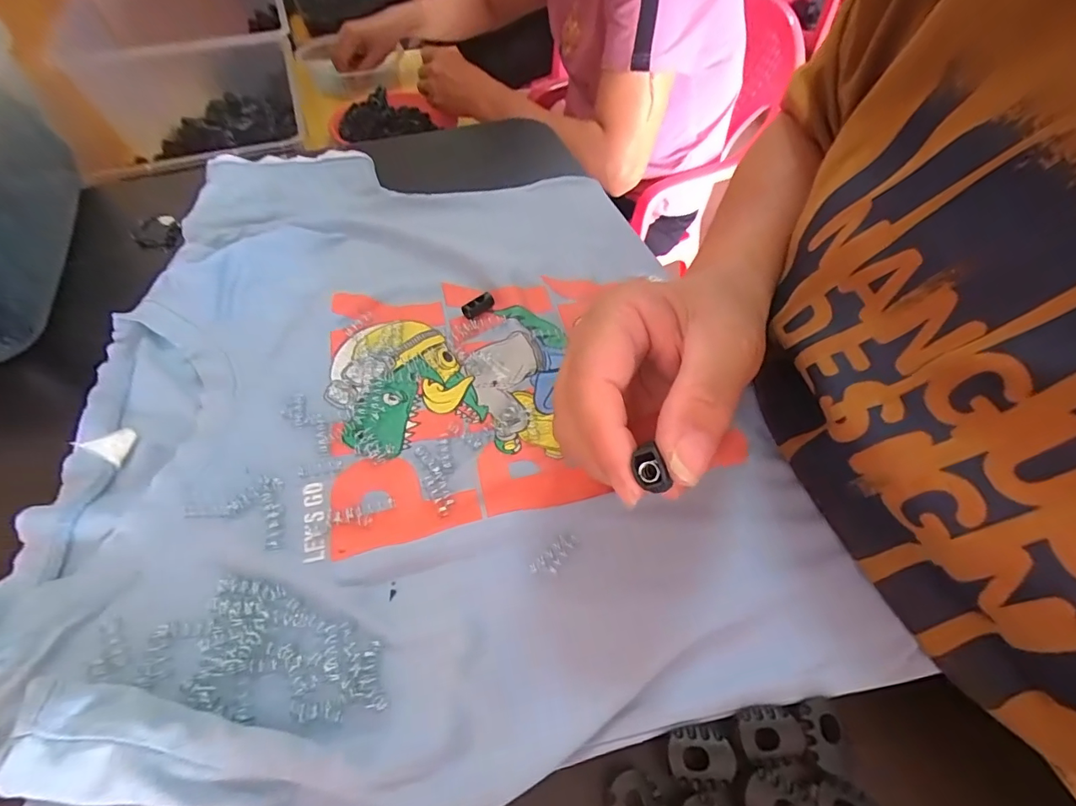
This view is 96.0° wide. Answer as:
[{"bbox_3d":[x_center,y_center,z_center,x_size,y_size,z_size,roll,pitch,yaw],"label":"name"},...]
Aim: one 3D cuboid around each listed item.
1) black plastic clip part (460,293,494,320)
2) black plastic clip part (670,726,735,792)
[{"bbox_3d":[-0.034,-0.056,0.277,0.018,0.008,0.008,-33,60,-24],"label":"black plastic clip part"},{"bbox_3d":[0.055,0.116,0.159,0.021,0.005,0.017,2,53,0],"label":"black plastic clip part"}]

